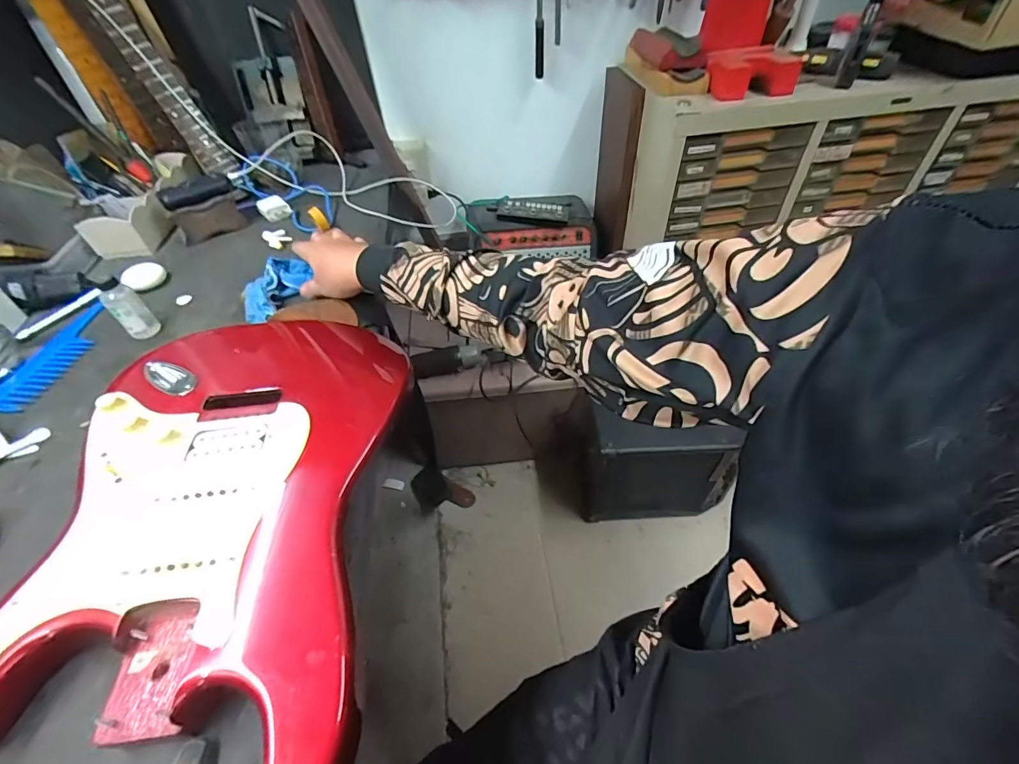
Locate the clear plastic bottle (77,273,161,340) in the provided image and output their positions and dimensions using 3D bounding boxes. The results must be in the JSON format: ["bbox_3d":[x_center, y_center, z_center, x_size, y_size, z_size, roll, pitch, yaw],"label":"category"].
[{"bbox_3d":[-0.490,-0.097,0.573,0.035,0.089,0.029,-38,55,-26],"label":"clear plastic bottle"}]

